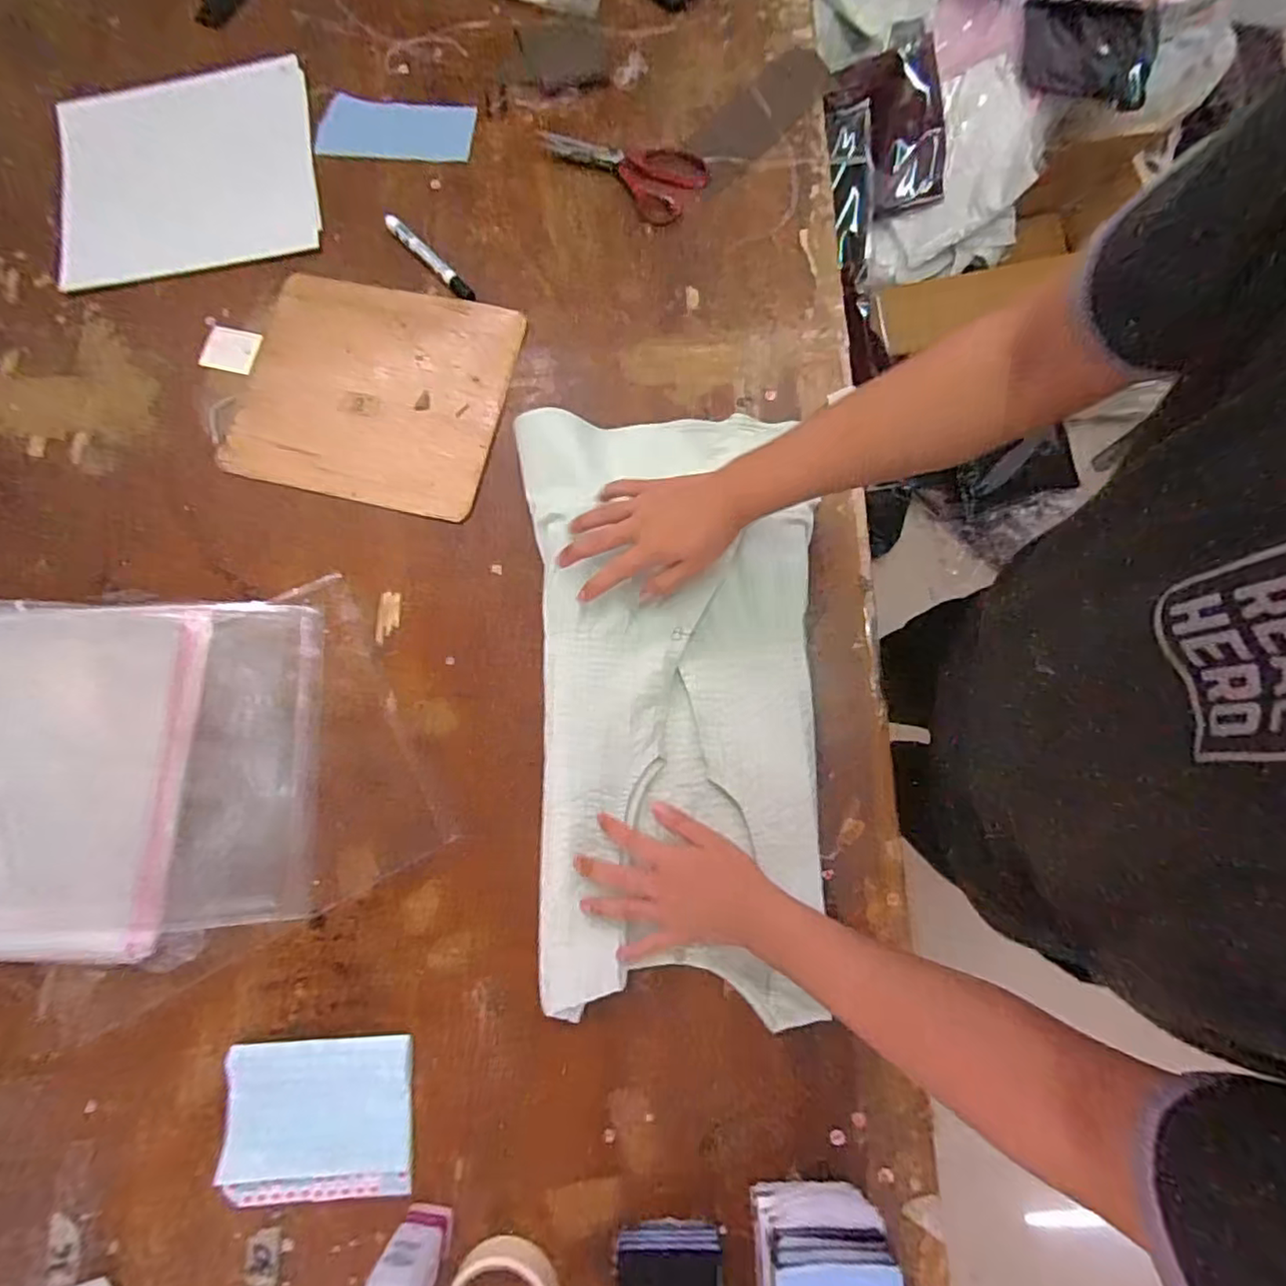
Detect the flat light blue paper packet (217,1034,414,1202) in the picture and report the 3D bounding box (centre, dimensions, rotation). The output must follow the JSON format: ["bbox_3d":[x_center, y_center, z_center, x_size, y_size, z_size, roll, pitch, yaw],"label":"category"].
[{"bbox_3d":[-0.282,0.412,0.532,0.160,0.006,0.123,-4,79,1],"label":"flat light blue paper packet"}]

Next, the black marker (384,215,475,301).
[{"bbox_3d":[-0.239,-0.432,0.690,0.015,0.018,0.135,-43,81,-6],"label":"black marker"}]

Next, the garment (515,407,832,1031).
[{"bbox_3d":[0.032,0.040,0.570,0.264,0.041,0.552,-4,79,0],"label":"garment"}]

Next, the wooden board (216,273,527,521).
[{"bbox_3d":[-0.296,-0.274,0.669,0.278,0.015,0.246,12,80,4],"label":"wooden board"}]

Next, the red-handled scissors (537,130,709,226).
[{"bbox_3d":[-0.020,-0.556,0.711,0.192,0.016,0.095,37,82,7],"label":"red-handled scissors"}]

